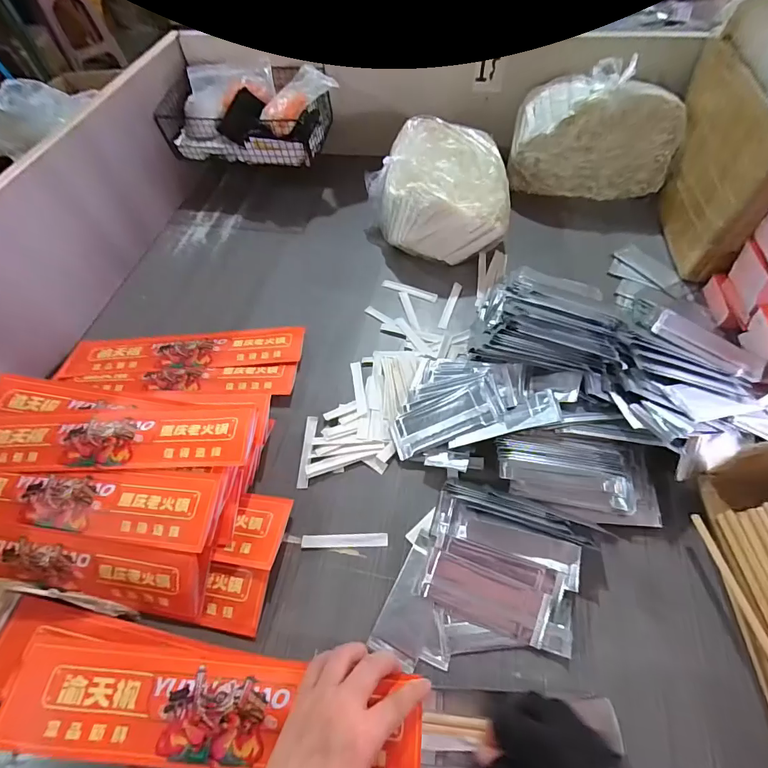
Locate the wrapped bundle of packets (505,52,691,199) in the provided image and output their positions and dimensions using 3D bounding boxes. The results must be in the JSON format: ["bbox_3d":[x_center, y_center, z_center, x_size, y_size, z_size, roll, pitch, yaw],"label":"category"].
[{"bbox_3d":[0.348,-0.411,0.689,0.251,0.174,0.084,10,59,10],"label":"wrapped bundle of packets"}]

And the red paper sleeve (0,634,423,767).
[{"bbox_3d":[-0.136,0.266,0.334,0.330,0.015,0.074,6,58,1],"label":"red paper sleeve"}]

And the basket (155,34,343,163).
[{"bbox_3d":[-0.233,-0.490,0.737,0.291,0.105,0.165,12,59,11],"label":"basket"}]

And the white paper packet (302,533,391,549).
[{"bbox_3d":[-0.042,0.169,0.445,0.091,0.007,0.014,-2,57,2],"label":"white paper packet"}]

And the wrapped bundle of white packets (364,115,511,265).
[{"bbox_3d":[0.084,-0.316,0.674,0.210,0.123,0.253,0,57,3],"label":"wrapped bundle of white packets"}]

